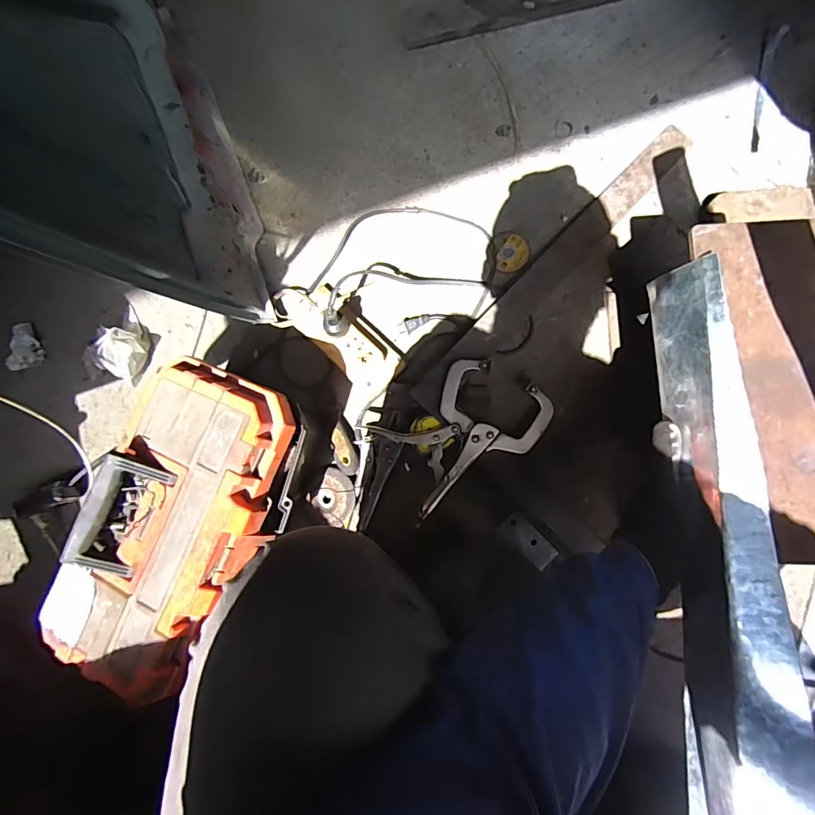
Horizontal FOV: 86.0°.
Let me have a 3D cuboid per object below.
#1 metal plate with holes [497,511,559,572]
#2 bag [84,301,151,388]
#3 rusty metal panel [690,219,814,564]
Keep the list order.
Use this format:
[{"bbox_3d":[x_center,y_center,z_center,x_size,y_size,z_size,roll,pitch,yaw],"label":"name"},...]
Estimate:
[{"bbox_3d":[0.173,0.190,0.626,0.081,0.008,0.038,42,90,10],"label":"metal plate with holes"},{"bbox_3d":[-0.482,-0.108,0.751,0.098,0.057,0.131,18,86,9],"label":"bag"},{"bbox_3d":[0.356,-0.024,0.408,0.106,0.013,0.316,-7,82,6],"label":"rusty metal panel"}]

